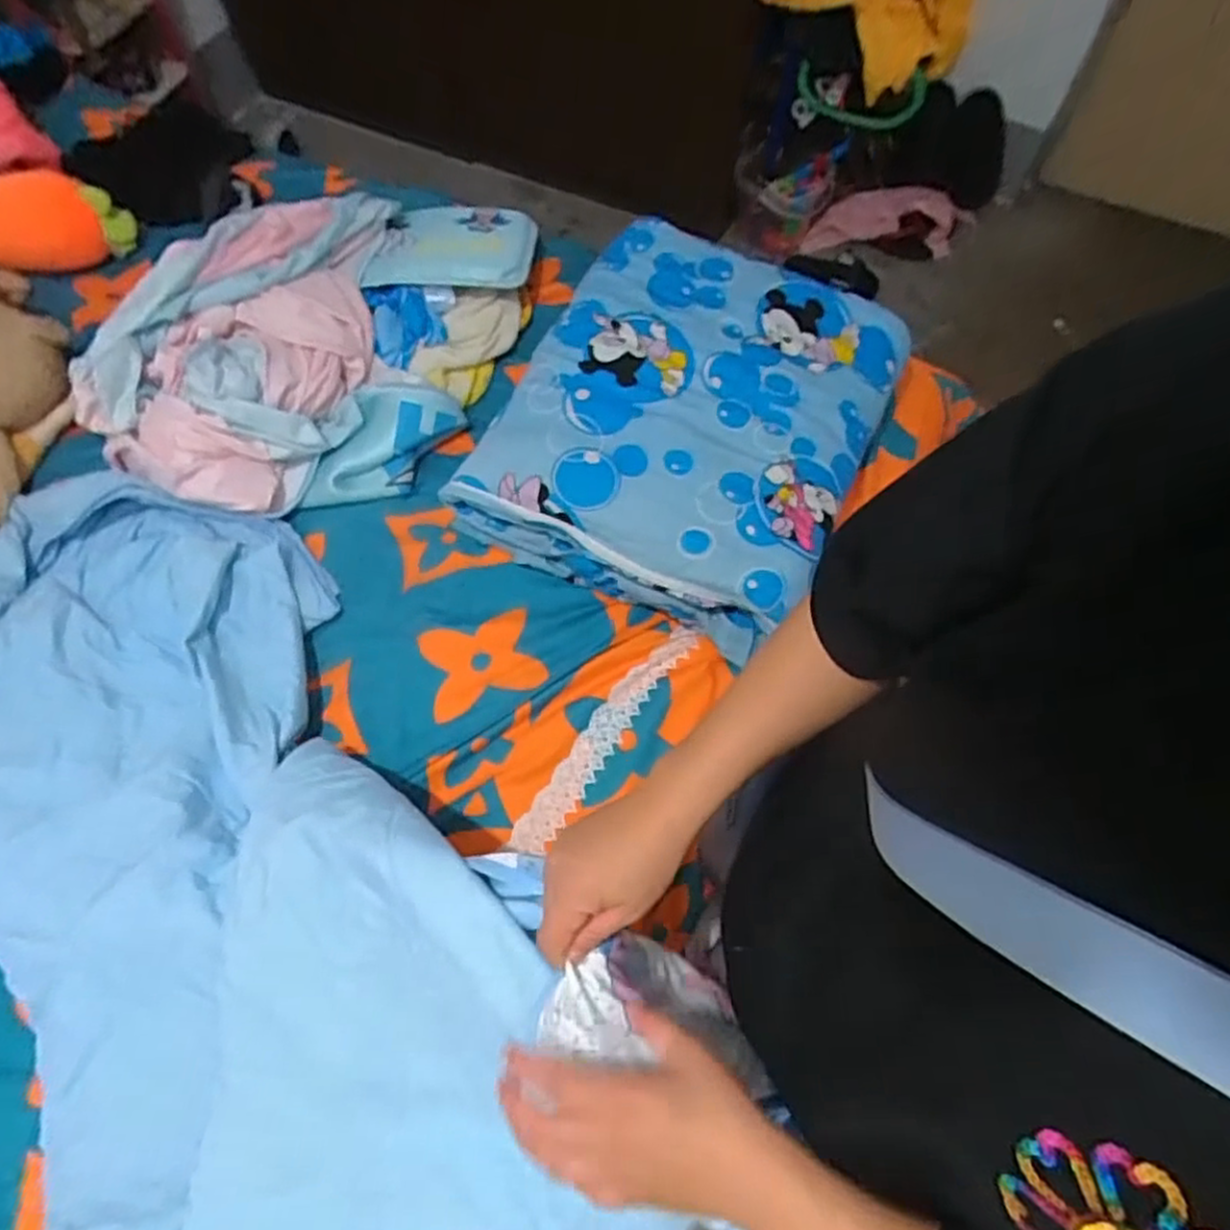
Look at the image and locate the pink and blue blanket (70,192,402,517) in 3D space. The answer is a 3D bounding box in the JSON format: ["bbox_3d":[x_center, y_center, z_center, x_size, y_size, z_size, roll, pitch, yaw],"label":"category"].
[{"bbox_3d":[-0.528,-0.411,1.074,0.368,0.115,0.535,13,66,7],"label":"pink and blue blanket"}]

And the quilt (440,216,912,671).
[{"bbox_3d":[0.098,-0.258,1.004,0.443,0.136,0.500,24,68,12],"label":"quilt"}]

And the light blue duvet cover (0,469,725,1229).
[{"bbox_3d":[-0.420,0.232,0.755,0.561,0.275,1.128,-29,65,-11],"label":"light blue duvet cover"}]

